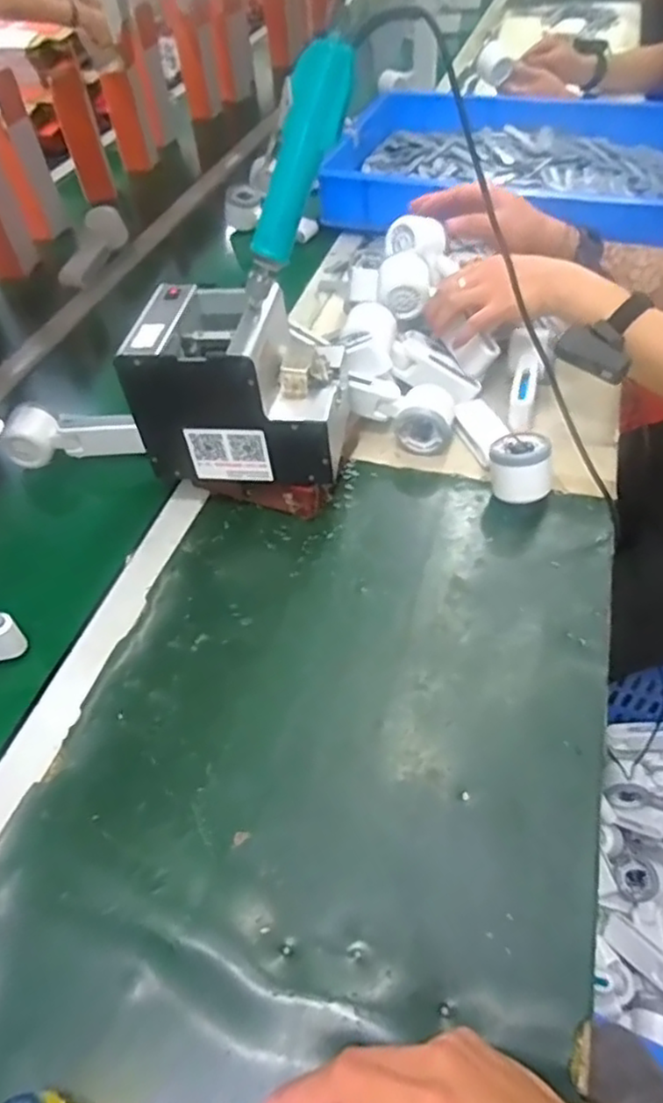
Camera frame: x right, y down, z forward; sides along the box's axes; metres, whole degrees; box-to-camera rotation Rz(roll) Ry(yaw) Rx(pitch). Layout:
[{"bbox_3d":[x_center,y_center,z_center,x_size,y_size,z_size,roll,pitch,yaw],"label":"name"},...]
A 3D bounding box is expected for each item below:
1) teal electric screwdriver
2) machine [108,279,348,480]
[{"bbox_3d":[-0.025,-0.309,0.530,0.035,0.160,0.031,35,29,21],"label":"teal electric screwdriver"},{"bbox_3d":[-0.083,-0.159,0.631,0.176,0.132,0.132,4,53,8],"label":"machine"}]

